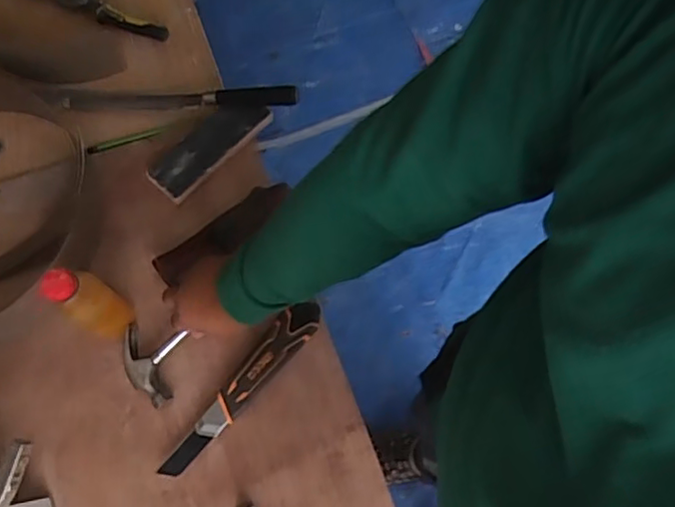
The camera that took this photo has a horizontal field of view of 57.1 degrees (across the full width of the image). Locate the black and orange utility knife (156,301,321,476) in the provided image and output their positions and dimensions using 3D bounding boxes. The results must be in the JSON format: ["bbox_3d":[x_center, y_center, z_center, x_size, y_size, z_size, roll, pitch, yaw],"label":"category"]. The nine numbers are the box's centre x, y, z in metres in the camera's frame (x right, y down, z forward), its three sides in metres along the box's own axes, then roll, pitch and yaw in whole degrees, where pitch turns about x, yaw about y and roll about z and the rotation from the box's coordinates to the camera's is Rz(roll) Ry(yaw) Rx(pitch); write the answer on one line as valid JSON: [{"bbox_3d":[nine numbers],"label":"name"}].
[{"bbox_3d":[-0.112,0.151,0.719,0.044,0.021,0.248,41,75,11],"label":"black and orange utility knife"}]

